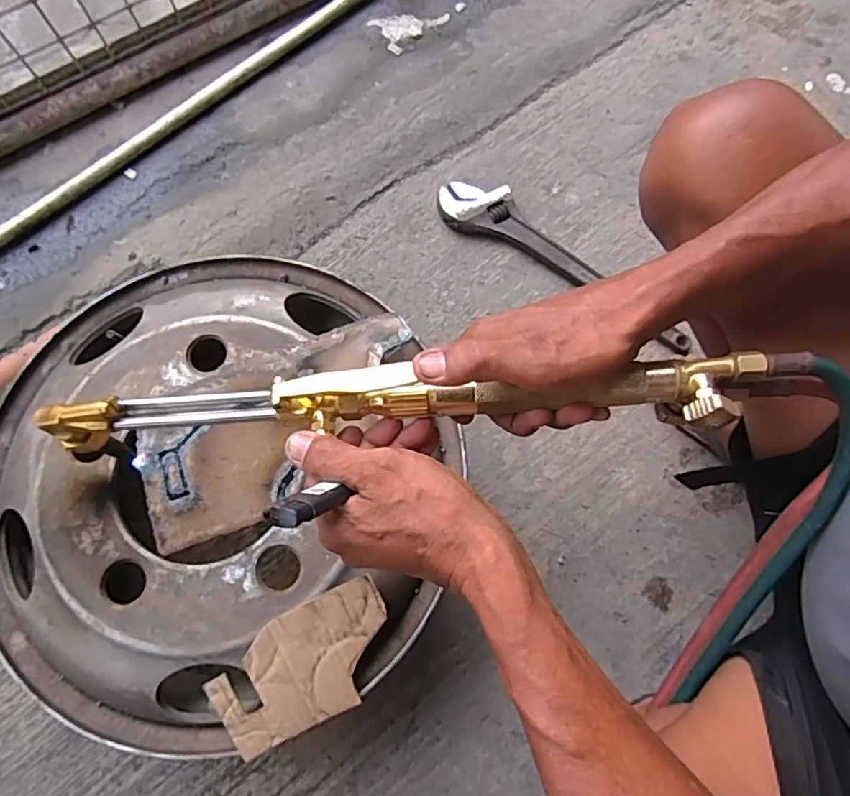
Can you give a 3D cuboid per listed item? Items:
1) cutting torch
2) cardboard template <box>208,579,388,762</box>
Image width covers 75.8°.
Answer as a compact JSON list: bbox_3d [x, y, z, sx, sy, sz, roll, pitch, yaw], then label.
[{"bbox_3d":[-0.004,0.005,0.336,0.480,0.050,0.041,-3,74,5],"label":"cutting torch"},{"bbox_3d":[-0.090,0.206,0.420,0.140,0.004,0.088,-25,96,-8],"label":"cardboard template"}]

